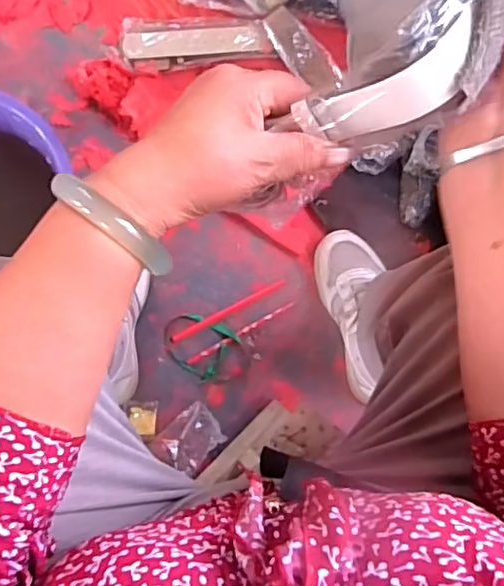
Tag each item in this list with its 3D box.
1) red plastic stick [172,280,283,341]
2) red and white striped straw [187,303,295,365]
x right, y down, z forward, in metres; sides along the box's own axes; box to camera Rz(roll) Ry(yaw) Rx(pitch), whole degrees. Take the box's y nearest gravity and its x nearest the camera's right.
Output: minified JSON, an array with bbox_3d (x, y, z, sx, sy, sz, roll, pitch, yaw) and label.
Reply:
[{"bbox_3d":[-0.034,0.025,0.828,0.176,0.010,0.012,-28,87,-2],"label":"red plastic stick"},{"bbox_3d":[-0.016,0.056,0.825,0.167,0.011,0.009,-30,87,-2],"label":"red and white striped straw"}]

